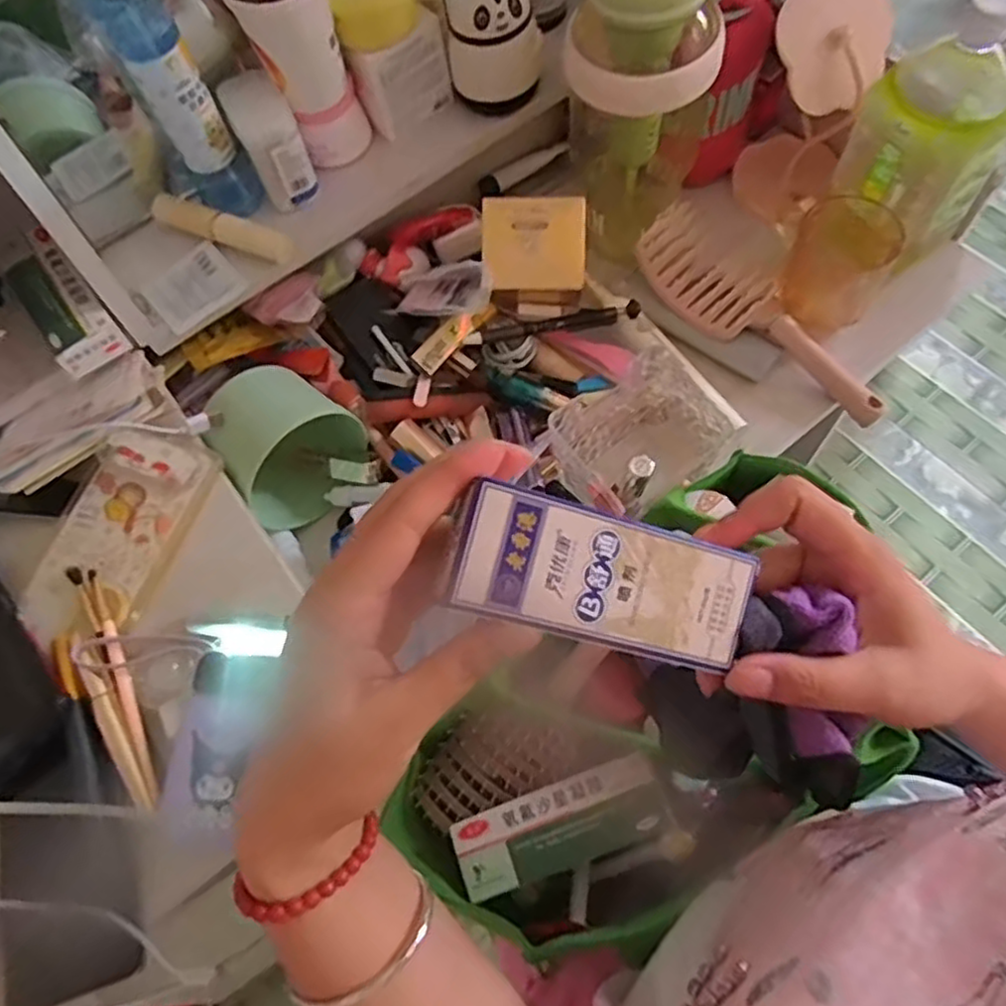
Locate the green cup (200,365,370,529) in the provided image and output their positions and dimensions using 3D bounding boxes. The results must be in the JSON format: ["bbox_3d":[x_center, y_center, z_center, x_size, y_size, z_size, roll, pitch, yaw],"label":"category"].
[{"bbox_3d":[-0.169,-0.042,0.539,0.083,0.095,0.100,32,73,18],"label":"green cup"}]

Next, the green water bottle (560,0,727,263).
[{"bbox_3d":[0.102,-0.296,0.522,0.106,0.260,0.105,10,68,11],"label":"green water bottle"}]

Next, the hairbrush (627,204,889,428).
[{"bbox_3d":[0.212,-0.154,0.565,0.073,0.040,0.233,-42,68,-12],"label":"hairbrush"}]

